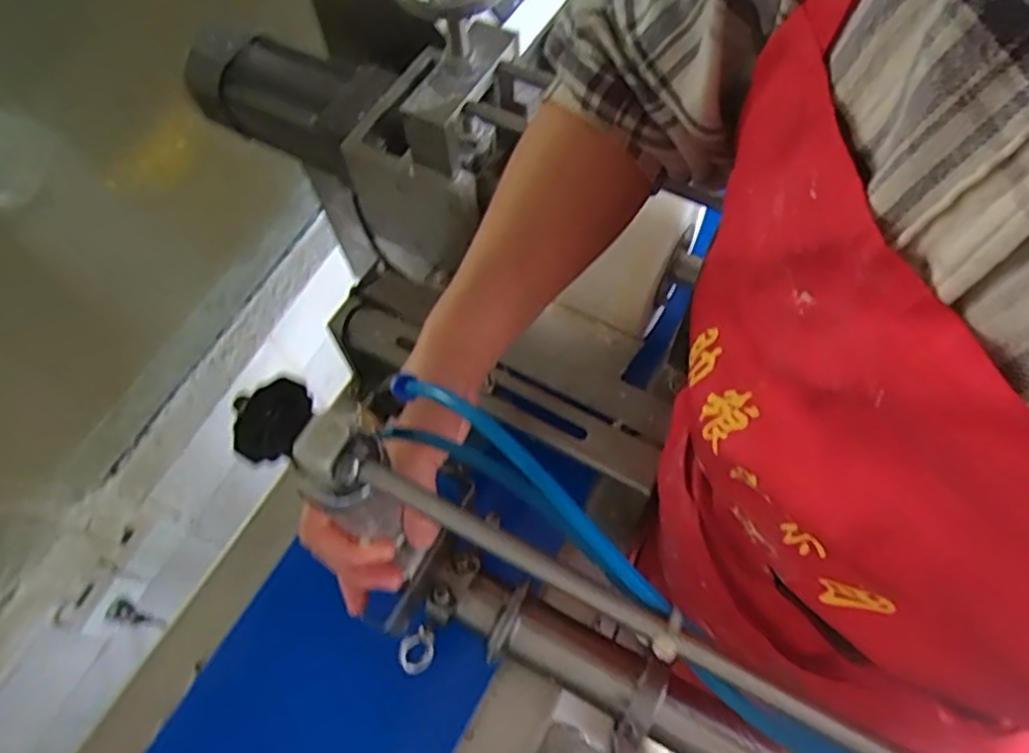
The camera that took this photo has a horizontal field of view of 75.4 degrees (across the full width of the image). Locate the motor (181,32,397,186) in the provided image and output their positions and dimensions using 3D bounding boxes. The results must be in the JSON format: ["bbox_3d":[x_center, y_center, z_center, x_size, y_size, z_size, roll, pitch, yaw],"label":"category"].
[{"bbox_3d":[-0.213,-0.264,0.650,0.204,0.090,0.082,24,68,12],"label":"motor"}]

